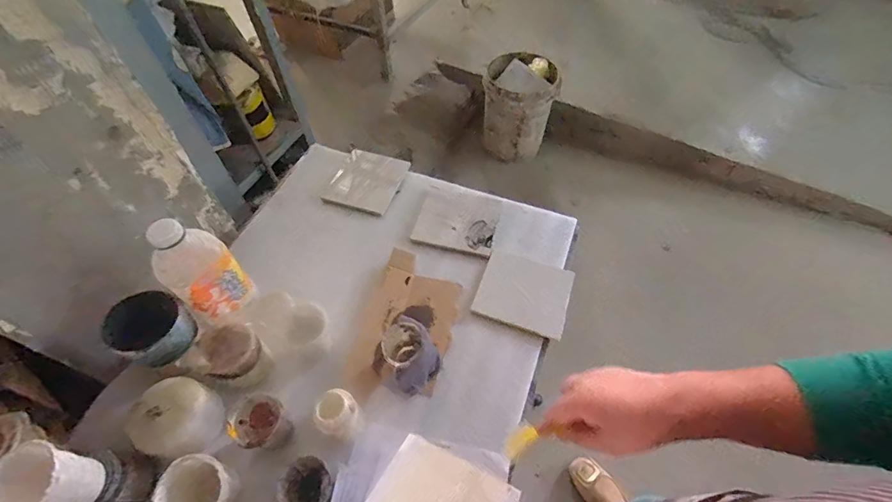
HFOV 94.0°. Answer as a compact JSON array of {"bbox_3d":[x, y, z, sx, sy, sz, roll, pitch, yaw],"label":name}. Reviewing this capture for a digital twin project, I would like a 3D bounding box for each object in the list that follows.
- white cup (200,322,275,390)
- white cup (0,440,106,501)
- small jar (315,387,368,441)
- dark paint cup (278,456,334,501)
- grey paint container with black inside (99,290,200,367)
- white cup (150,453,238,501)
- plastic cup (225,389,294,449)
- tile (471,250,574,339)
[{"bbox_3d":[-0.308,0.158,0.620,0.081,0.075,0.074,-1,55,1],"label":"white cup"},{"bbox_3d":[-0.435,0.254,0.452,0.076,0.068,0.074,-1,55,1],"label":"white cup"},{"bbox_3d":[-0.143,0.226,0.569,0.049,0.088,0.053,-1,55,1],"label":"small jar"},{"bbox_3d":[-0.175,0.305,0.539,0.063,0.050,0.062,-1,55,1],"label":"dark paint cup"},{"bbox_3d":[-0.417,0.111,0.597,0.096,0.066,0.094,-1,55,1],"label":"grey paint container with black inside"},{"bbox_3d":[-0.303,0.300,0.517,0.077,0.068,0.078,13,57,10],"label":"white cup"},{"bbox_3d":[-0.249,0.232,0.562,0.064,0.065,0.063,-1,55,1],"label":"plastic cup"},{"bbox_3d":[0.137,0.069,0.725,0.151,0.016,0.134,16,57,12],"label":"tile"}]

